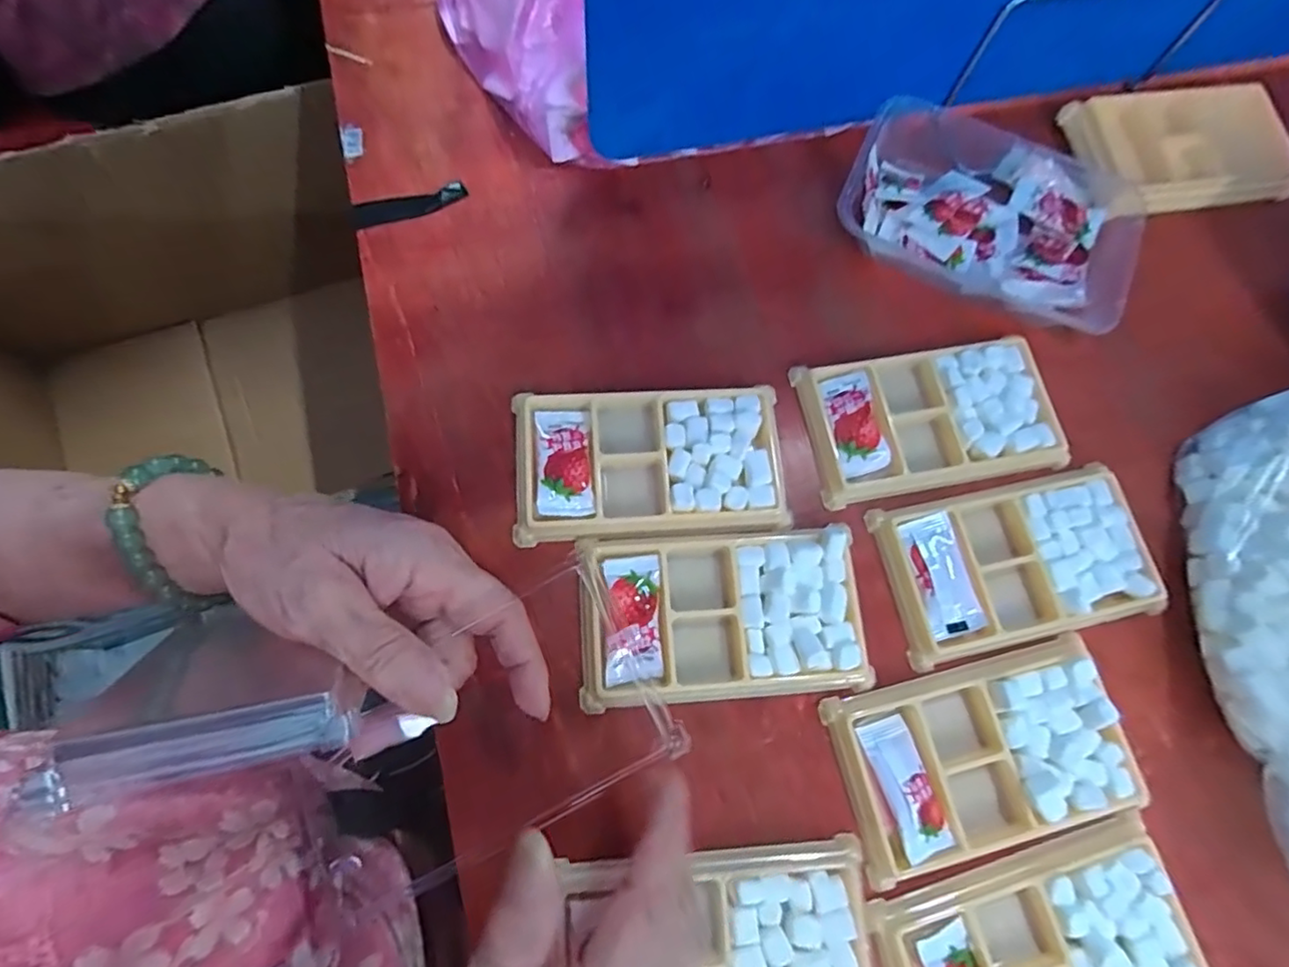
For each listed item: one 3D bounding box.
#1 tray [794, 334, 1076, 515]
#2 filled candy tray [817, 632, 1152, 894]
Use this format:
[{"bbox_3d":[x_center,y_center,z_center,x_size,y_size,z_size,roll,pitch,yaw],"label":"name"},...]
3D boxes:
[{"bbox_3d":[0.154,-0.037,0.330,0.134,0.013,0.075,-11,74,-5],"label":"tray"},{"bbox_3d":[0.157,0.127,0.285,0.131,0.019,0.079,-13,75,-6],"label":"filled candy tray"}]

